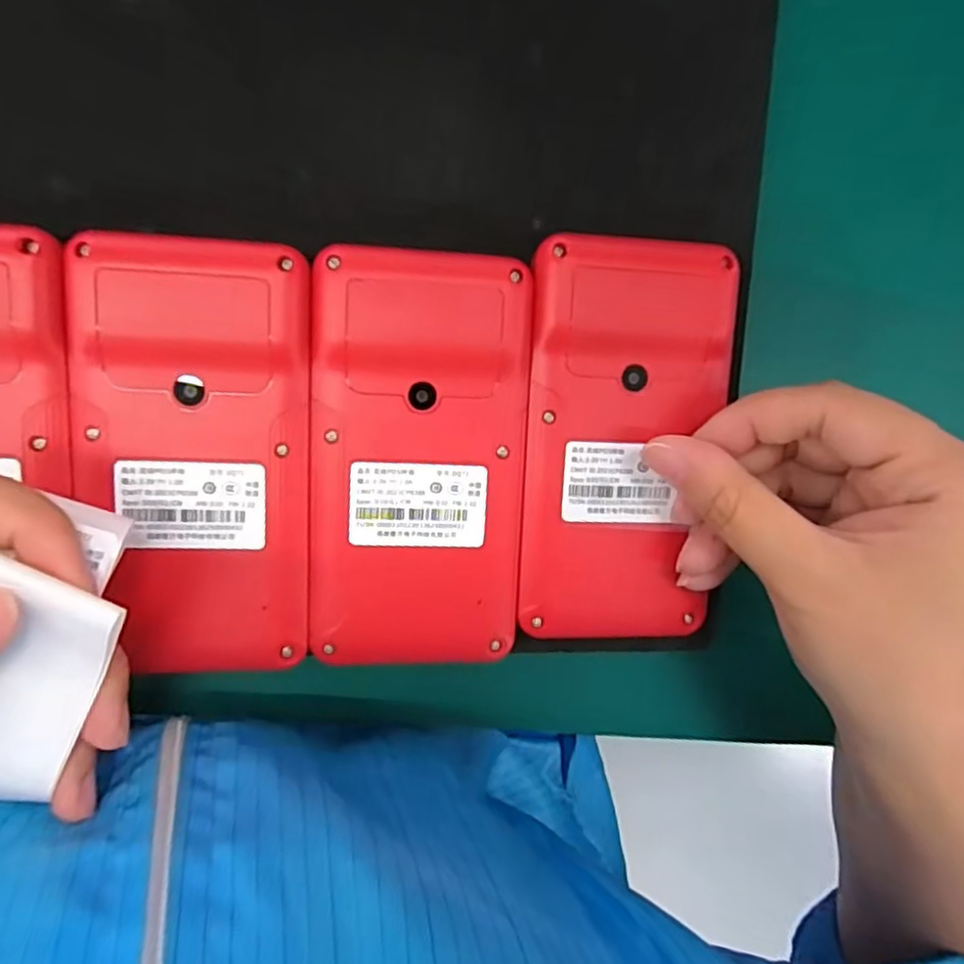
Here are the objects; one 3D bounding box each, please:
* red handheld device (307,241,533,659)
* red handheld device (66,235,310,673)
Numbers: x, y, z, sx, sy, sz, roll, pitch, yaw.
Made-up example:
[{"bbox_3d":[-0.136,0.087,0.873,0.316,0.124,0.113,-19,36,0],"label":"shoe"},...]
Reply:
[{"bbox_3d":[-0.018,-0.004,0.193,0.061,0.015,0.118,2,99,-8],"label":"red handheld device"},{"bbox_3d":[-0.080,-0.004,0.183,0.061,0.014,0.117,1,93,-9],"label":"red handheld device"}]

